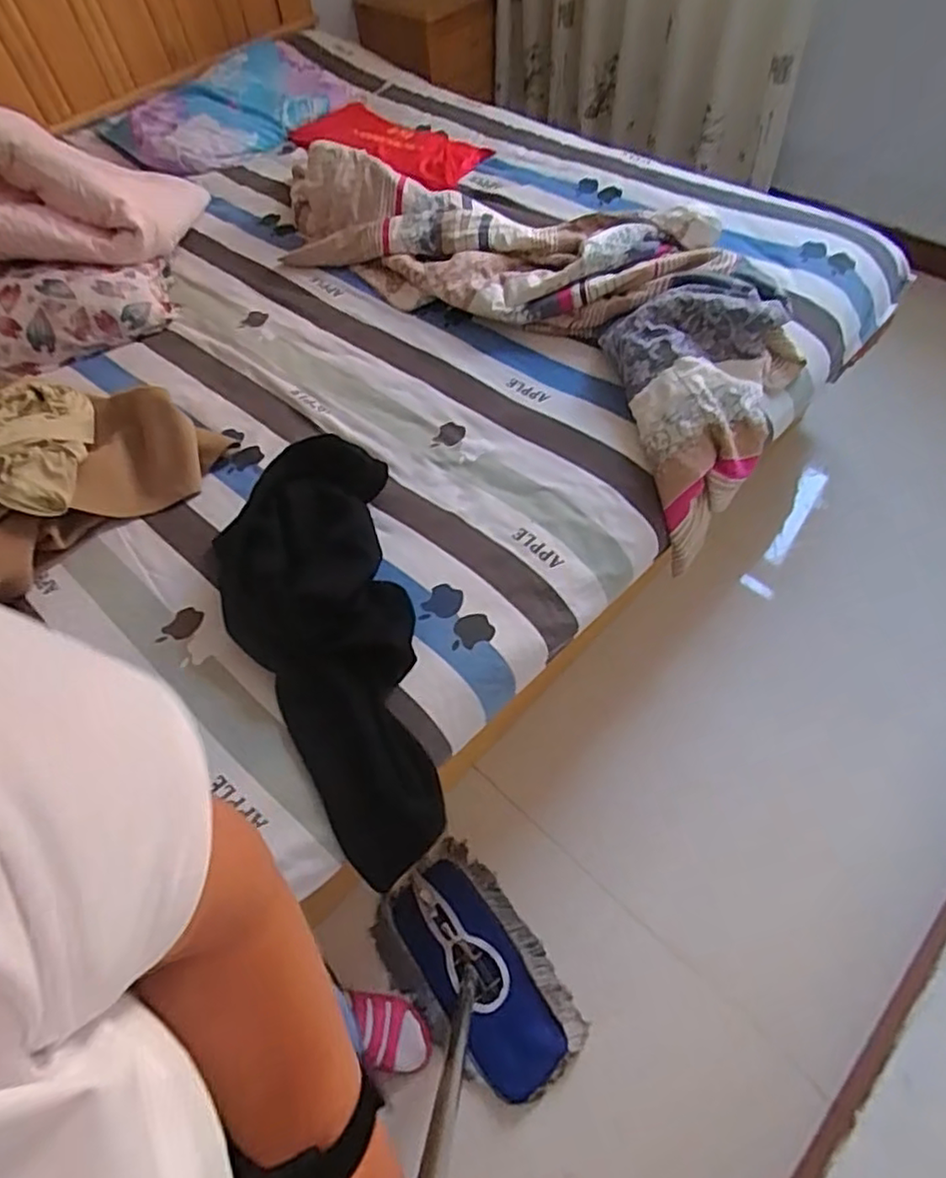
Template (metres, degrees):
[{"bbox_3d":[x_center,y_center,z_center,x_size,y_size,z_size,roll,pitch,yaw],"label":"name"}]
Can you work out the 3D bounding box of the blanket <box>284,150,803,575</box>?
[{"bbox_3d":[0.143,-0.643,1.343,0.620,0.177,1.220,-31,58,-16],"label":"blanket"}]

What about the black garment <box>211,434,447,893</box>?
[{"bbox_3d":[-0.205,0.077,0.937,0.250,0.162,0.622,-16,76,-6],"label":"black garment"}]

